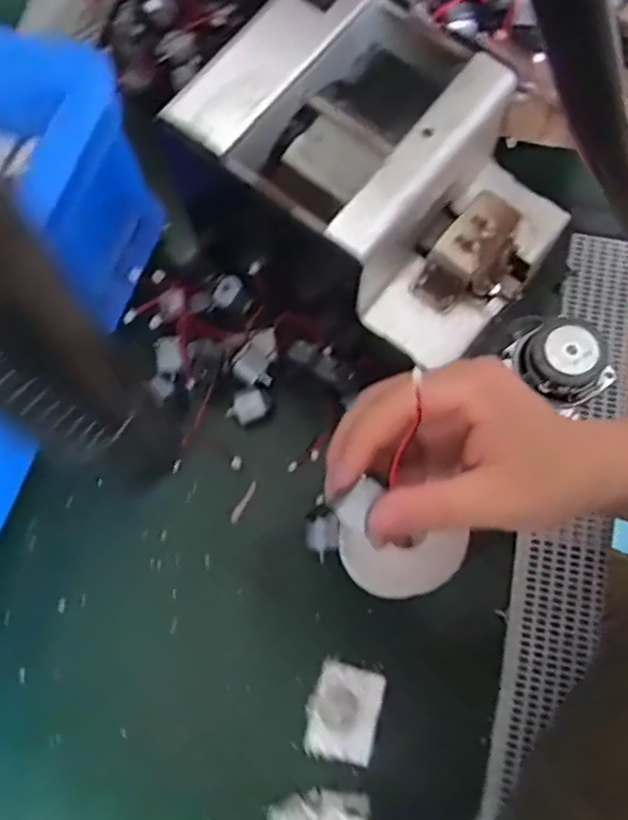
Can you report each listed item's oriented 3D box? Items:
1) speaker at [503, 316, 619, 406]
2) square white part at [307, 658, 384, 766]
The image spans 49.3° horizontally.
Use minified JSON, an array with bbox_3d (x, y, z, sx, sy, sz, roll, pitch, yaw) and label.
[{"bbox_3d":[0.155,-0.030,0.417,0.060,0.037,0.050,-22,74,-8],"label":"speaker"},{"bbox_3d":[0.017,0.166,0.376,0.036,0.004,0.048,14,73,3],"label":"square white part"}]

